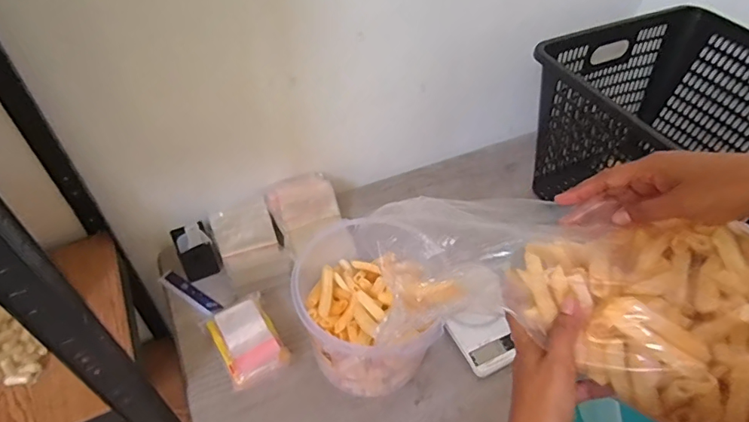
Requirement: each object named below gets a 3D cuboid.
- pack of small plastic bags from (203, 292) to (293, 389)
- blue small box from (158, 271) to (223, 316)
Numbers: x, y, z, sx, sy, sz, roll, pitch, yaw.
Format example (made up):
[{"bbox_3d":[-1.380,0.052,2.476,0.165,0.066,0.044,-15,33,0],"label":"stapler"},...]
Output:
[{"bbox_3d":[-0.191,0.199,0.714,0.091,0.048,0.137,-25,54,-23],"label":"pack of small plastic bags"},{"bbox_3d":[-0.315,0.138,0.801,0.130,0.013,0.028,29,53,21],"label":"blue small box"}]

